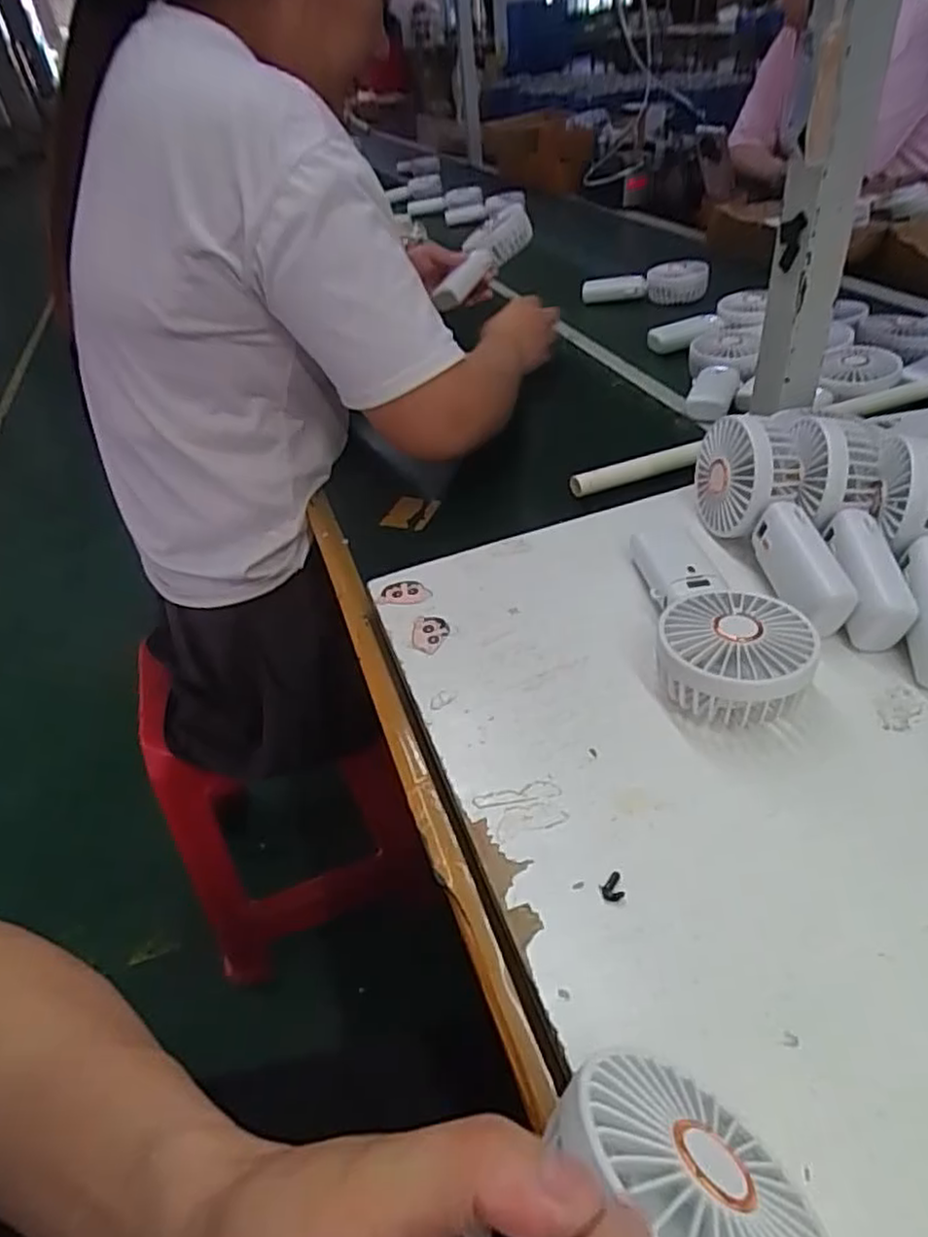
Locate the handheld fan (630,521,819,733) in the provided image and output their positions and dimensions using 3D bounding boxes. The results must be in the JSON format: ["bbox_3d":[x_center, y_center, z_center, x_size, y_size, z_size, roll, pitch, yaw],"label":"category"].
[{"bbox_3d":[0.160,-0.012,0.449,0.083,0.047,0.195,0,40,7],"label":"handheld fan"}]

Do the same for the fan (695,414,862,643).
[{"bbox_3d":[0.216,-0.070,0.483,0.055,0.076,0.180,-9,53,-4],"label":"fan"}]

